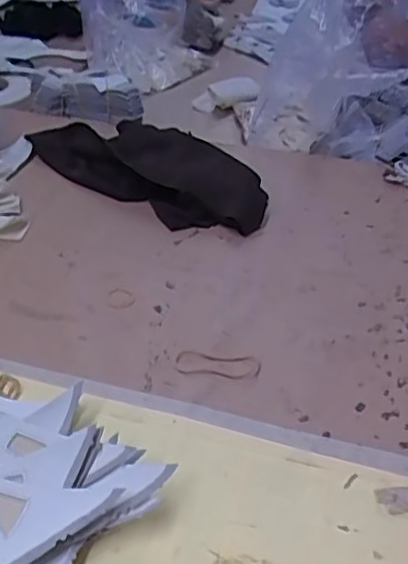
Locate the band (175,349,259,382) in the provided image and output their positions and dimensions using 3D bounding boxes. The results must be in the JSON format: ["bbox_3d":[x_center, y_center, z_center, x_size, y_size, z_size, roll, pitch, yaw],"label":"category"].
[{"bbox_3d":[0.010,0.058,0.432,0.060,0.004,0.021,6,41,2],"label":"band"}]

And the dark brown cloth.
[{"bbox_3d":[-0.056,-0.124,0.614,0.259,0.033,0.099,25,45,22],"label":"dark brown cloth"}]

